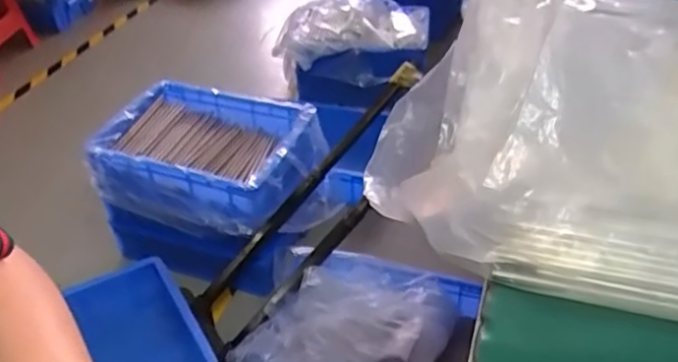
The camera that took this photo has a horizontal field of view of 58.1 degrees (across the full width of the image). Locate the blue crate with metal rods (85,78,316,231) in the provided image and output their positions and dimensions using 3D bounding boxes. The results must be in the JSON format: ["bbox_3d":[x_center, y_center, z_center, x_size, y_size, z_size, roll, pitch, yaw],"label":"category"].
[{"bbox_3d":[-0.282,-0.060,1.353,0.427,0.139,0.332,10,40,15],"label":"blue crate with metal rods"}]

